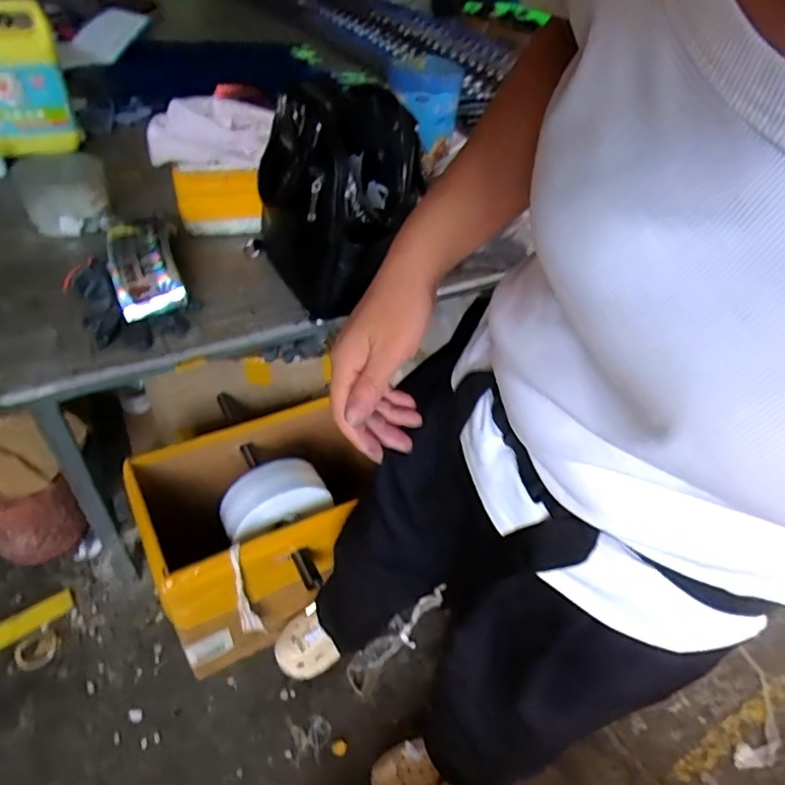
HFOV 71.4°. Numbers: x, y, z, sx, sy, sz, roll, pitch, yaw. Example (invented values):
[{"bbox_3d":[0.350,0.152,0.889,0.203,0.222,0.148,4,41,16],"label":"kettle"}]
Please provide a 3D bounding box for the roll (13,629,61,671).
[{"bbox_3d":[-0.711,0.515,1.094,0.066,0.020,0.078,32,49,24],"label":"roll"}]

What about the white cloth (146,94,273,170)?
[{"bbox_3d":[-0.248,-0.362,0.763,0.172,0.076,0.097,-14,48,-21],"label":"white cloth"}]

